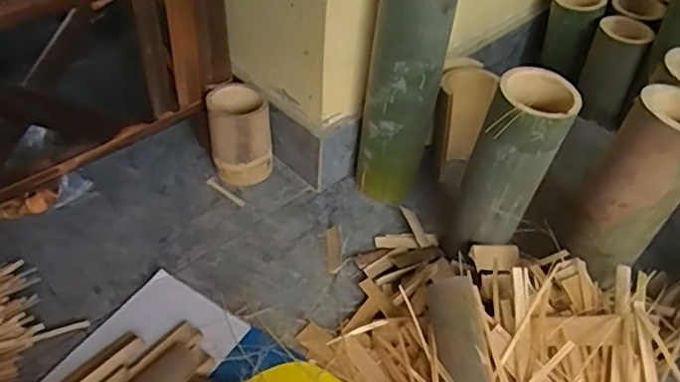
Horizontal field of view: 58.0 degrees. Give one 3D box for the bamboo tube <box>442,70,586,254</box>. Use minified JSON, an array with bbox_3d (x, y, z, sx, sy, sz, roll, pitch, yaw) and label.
[{"bbox_3d":[0.189,-0.009,0.726,0.093,0.269,0.074,15,46,11],"label":"bamboo tube"}]

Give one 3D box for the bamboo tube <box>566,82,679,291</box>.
[{"bbox_3d":[0.332,-0.003,0.689,0.092,0.213,0.093,-31,55,-30],"label":"bamboo tube"}]

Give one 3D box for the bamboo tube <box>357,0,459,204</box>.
[{"bbox_3d":[0.081,-0.131,0.812,0.093,0.324,0.081,9,44,2],"label":"bamboo tube"}]

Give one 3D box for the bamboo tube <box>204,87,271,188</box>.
[{"bbox_3d":[-0.145,-0.080,0.891,0.087,0.119,0.082,-5,45,-12],"label":"bamboo tube"}]

